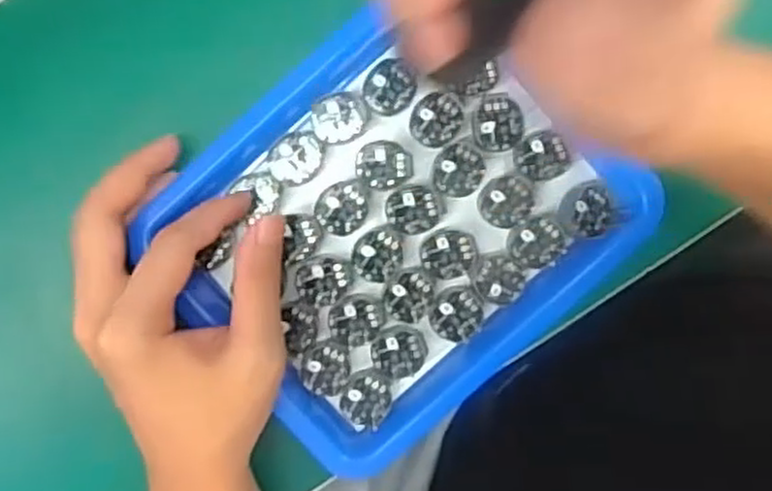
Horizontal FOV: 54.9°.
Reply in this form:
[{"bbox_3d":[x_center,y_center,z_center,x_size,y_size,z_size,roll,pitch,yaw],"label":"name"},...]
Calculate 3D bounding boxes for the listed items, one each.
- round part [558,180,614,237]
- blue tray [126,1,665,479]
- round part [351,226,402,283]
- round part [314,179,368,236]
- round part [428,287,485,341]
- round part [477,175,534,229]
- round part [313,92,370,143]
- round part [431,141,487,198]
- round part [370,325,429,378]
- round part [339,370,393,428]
[{"bbox_3d":[0.101,-0.018,0.375,0.026,0.011,0.027,-3,98,6],"label":"round part"},{"bbox_3d":[0.009,-0.010,0.369,0.206,0.043,0.178,-40,93,9],"label":"blue tray"},{"bbox_3d":[-0.005,0.005,0.374,0.024,0.004,0.027,22,99,2],"label":"round part"},{"bbox_3d":[-0.022,-0.018,0.371,0.025,0.004,0.027,-3,98,6],"label":"round part"},{"bbox_3d":[0.036,0.035,0.378,0.026,0.004,0.027,-4,97,6],"label":"round part"},{"bbox_3d":[0.061,-0.023,0.375,0.027,0.004,0.025,1,98,5],"label":"round part"},{"bbox_3d":[-0.022,-0.063,0.368,0.026,0.004,0.024,1,98,5],"label":"round part"},{"bbox_3d":[0.037,-0.038,0.372,0.025,0.004,0.027,-5,97,6],"label":"round part"},{"bbox_3d":[0.006,0.053,0.381,0.027,0.005,0.026,1,98,5],"label":"round part"},{"bbox_3d":[-0.010,0.079,0.381,0.026,0.004,0.029,-2,98,6],"label":"round part"}]

